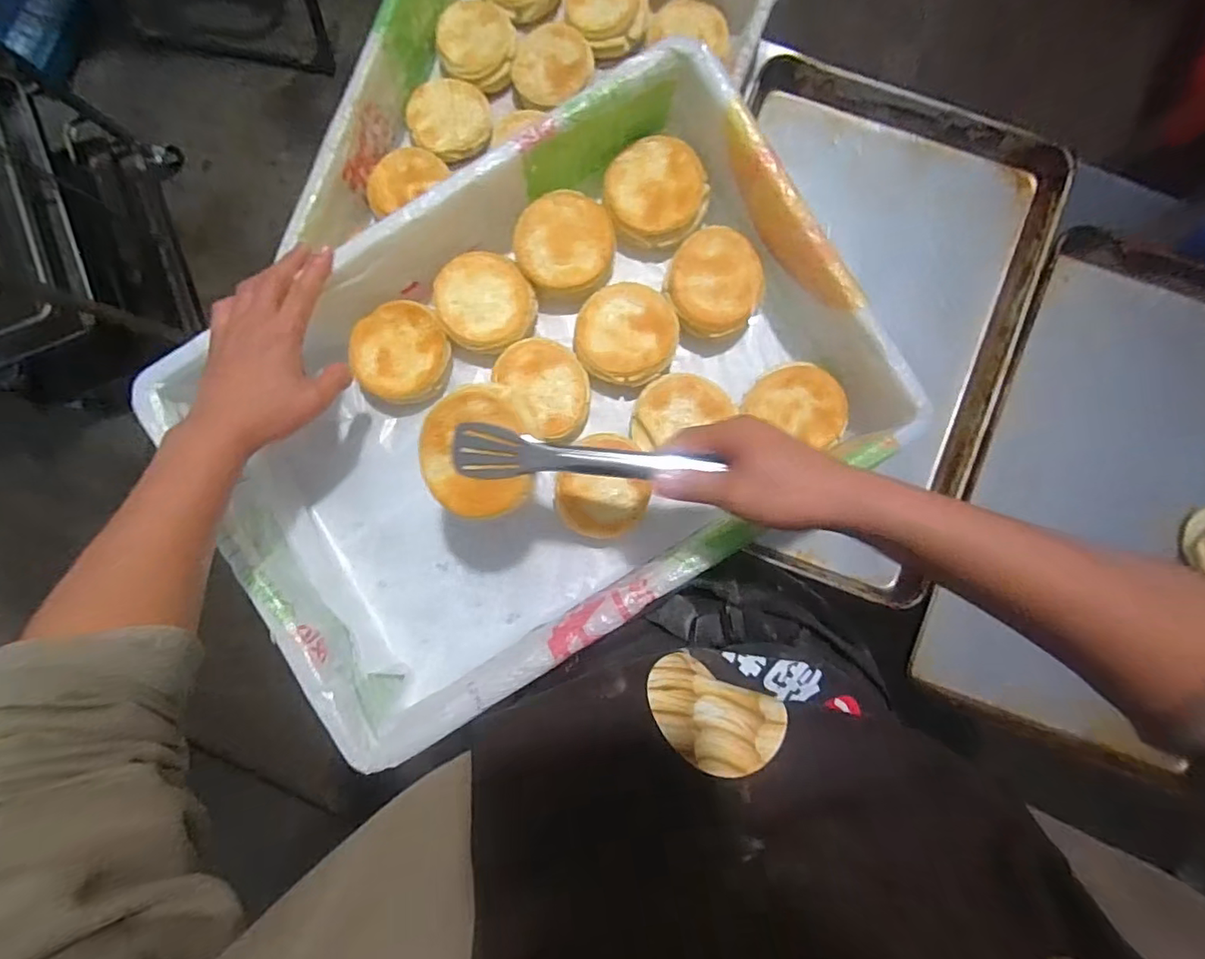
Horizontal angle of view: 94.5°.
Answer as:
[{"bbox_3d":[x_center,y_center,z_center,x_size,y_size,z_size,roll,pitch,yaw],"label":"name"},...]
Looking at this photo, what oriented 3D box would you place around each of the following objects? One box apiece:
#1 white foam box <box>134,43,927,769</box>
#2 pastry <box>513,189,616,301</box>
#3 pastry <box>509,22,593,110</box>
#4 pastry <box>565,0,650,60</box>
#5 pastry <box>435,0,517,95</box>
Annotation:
[{"bbox_3d":[-0.064,-0.065,0.546,0.585,0.124,0.403,-32,88,1],"label":"white foam box"},{"bbox_3d":[-0.037,-0.233,0.560,0.094,0.056,0.088,0,89,2],"label":"pastry"},{"bbox_3d":[-0.061,-0.508,0.690,0.096,0.032,0.097,0,89,2],"label":"pastry"},{"bbox_3d":[0.008,-0.583,0.687,0.089,0.031,0.104,-37,88,1],"label":"pastry"},{"bbox_3d":[-0.157,-0.541,0.696,0.097,0.034,0.098,0,89,2],"label":"pastry"}]

